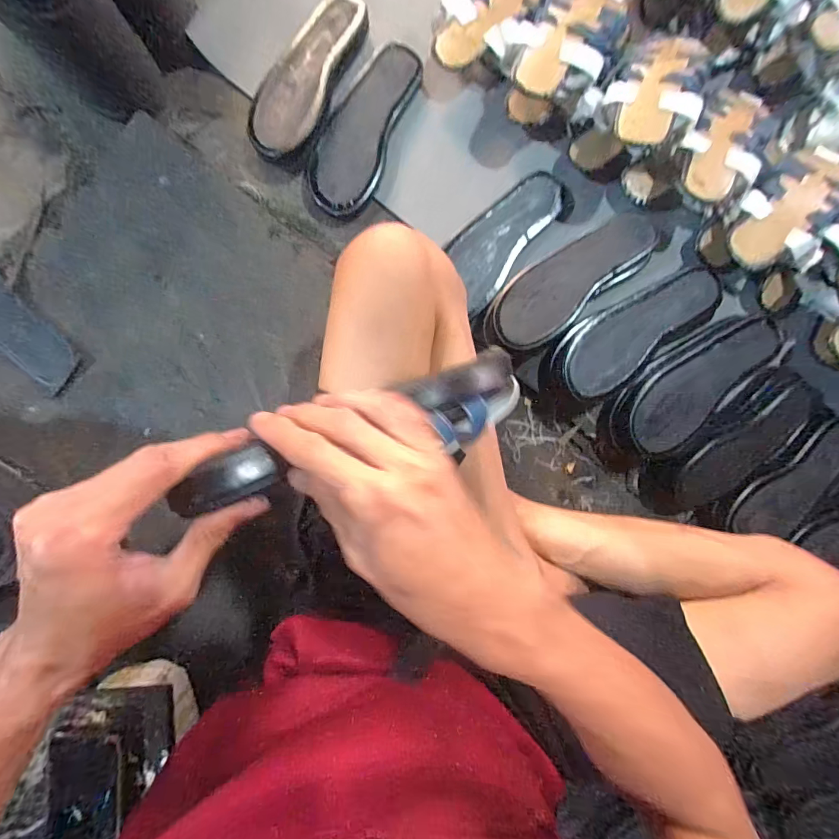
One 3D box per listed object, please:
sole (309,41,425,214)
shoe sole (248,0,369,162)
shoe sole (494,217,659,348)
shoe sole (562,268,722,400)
[{"bbox_3d":[-0.081,-0.409,0.564,0.096,0.024,0.246,23,89,-4],"label":"sole"},{"bbox_3d":[-0.153,-0.476,0.562,0.087,0.033,0.242,33,89,-4],"label":"shoe sole"},{"bbox_3d":[0.202,-0.192,0.552,0.241,0.028,0.093,-42,79,1],"label":"shoe sole"},{"bbox_3d":[0.295,-0.120,0.537,0.235,0.018,0.093,-35,93,-3],"label":"shoe sole"}]

